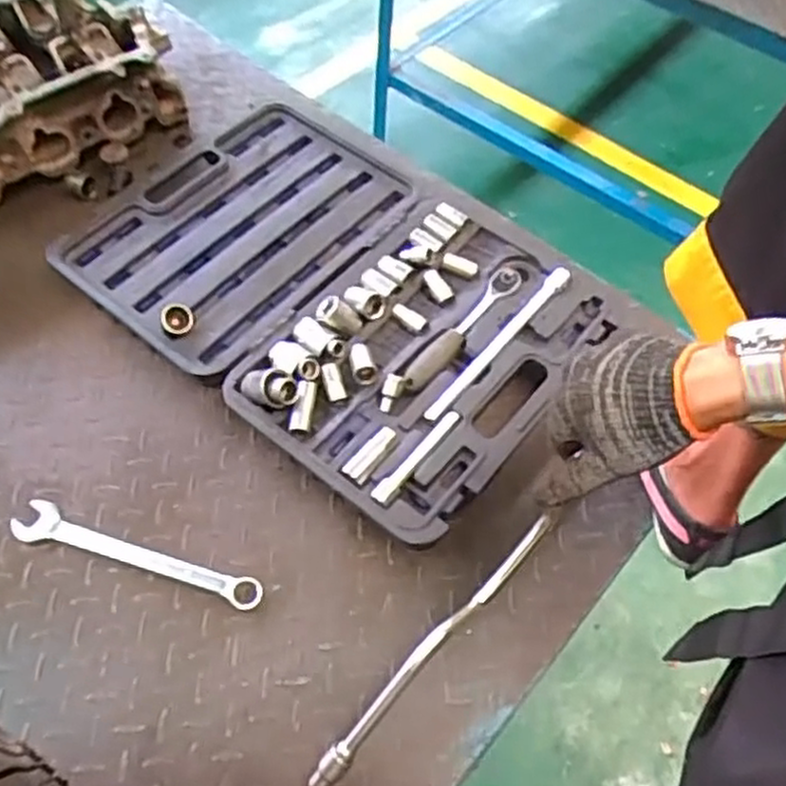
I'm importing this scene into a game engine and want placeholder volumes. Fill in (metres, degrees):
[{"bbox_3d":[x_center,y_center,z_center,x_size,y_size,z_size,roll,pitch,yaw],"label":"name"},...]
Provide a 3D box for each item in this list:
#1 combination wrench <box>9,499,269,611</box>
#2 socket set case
[{"bbox_3d":[-0.237,0.149,0.698,0.245,0.015,0.034,16,58,7],"label":"combination wrench"},{"bbox_3d":[-0.073,-0.129,0.865,0.581,0.053,0.391,37,62,18],"label":"socket set case"}]

